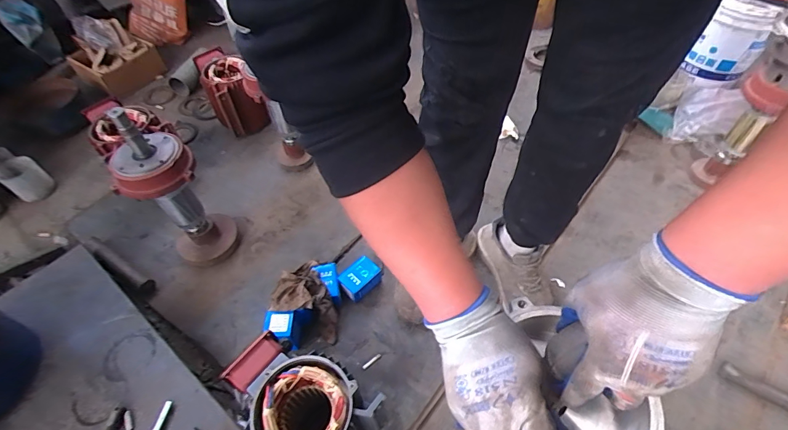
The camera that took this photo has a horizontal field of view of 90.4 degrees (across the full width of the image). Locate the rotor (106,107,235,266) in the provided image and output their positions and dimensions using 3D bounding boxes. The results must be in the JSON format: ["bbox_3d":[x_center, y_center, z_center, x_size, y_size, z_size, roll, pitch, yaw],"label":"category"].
[{"bbox_3d":[-0.534,-0.043,0.953,0.154,0.415,0.161,-34,61,-22],"label":"rotor"}]

